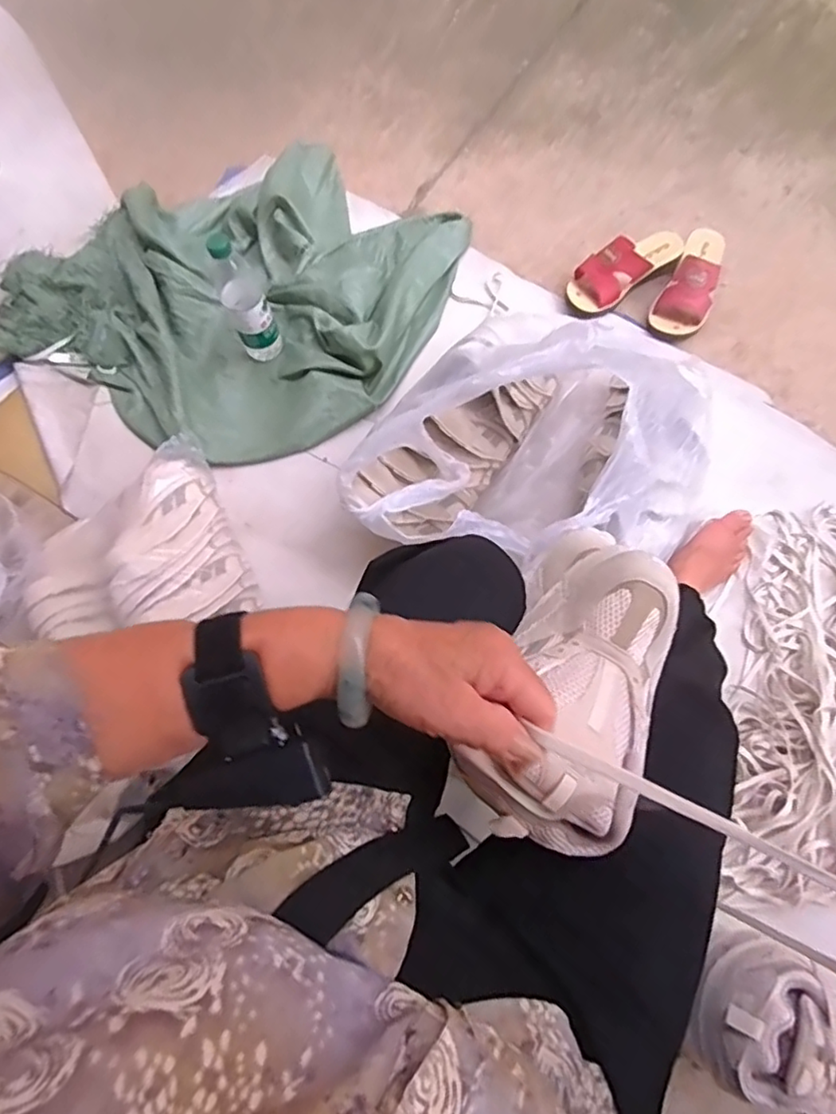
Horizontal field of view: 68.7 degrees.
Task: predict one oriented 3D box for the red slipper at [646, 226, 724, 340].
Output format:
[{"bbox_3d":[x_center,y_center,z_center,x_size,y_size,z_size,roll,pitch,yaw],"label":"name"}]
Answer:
[{"bbox_3d":[0.456,-0.456,1.008,0.085,0.069,0.217,26,71,9],"label":"red slipper"}]

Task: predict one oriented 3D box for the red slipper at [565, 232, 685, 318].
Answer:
[{"bbox_3d":[0.345,-0.486,1.022,0.220,0.065,0.090,-38,74,-14],"label":"red slipper"}]

